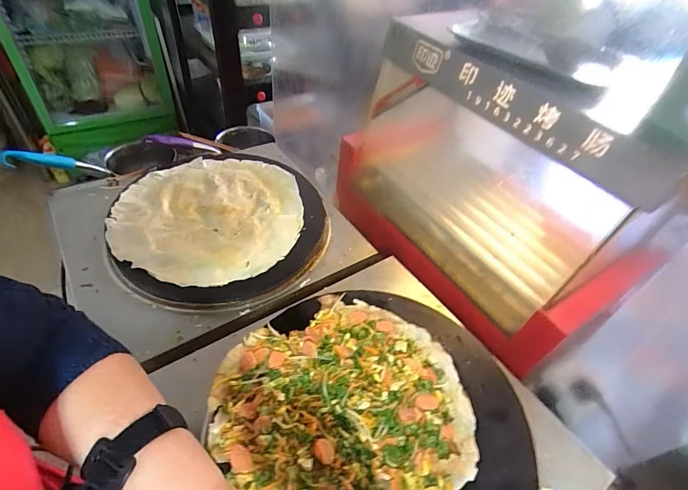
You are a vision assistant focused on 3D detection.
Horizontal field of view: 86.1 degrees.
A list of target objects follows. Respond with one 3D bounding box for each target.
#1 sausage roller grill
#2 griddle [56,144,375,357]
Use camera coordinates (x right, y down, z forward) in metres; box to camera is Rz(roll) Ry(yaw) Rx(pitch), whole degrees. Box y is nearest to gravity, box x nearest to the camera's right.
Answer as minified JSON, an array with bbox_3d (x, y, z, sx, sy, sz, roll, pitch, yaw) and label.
[{"bbox_3d":[0.301,-0.173,0.709,0.372,0.380,0.604,-25,53,-27],"label":"sausage roller grill"},{"bbox_3d":[-0.257,-0.050,0.709,0.473,0.076,0.433,-26,53,-28],"label":"griddle"}]

